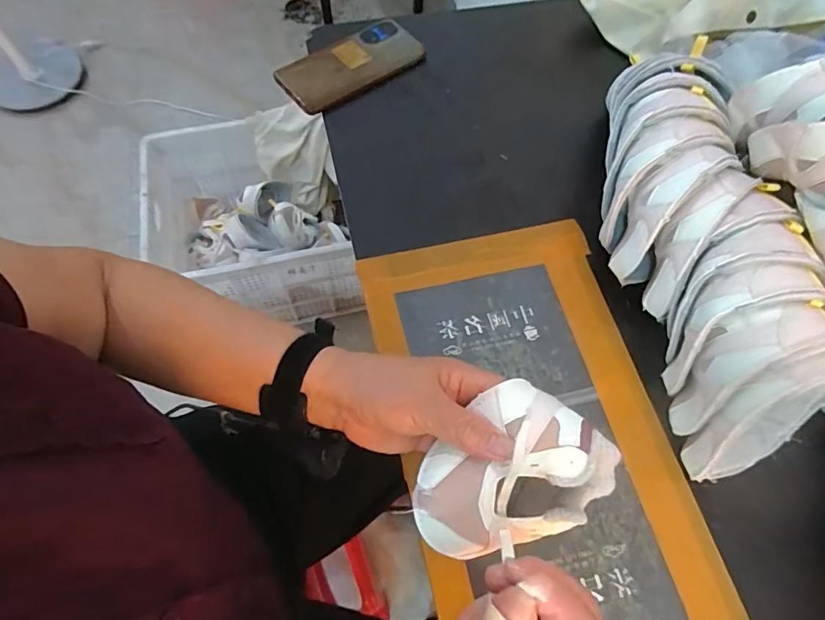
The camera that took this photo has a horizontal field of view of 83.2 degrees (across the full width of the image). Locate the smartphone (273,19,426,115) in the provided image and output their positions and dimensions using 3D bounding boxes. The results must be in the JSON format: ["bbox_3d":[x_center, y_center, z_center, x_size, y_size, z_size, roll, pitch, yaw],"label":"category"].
[{"bbox_3d":[-0.069,-0.278,0.526,0.164,0.013,0.072,-35,81,-21],"label":"smartphone"}]

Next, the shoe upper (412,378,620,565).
[{"bbox_3d":[0.063,0.101,0.300,0.130,0.060,0.089,-21,67,-12],"label":"shoe upper"}]

